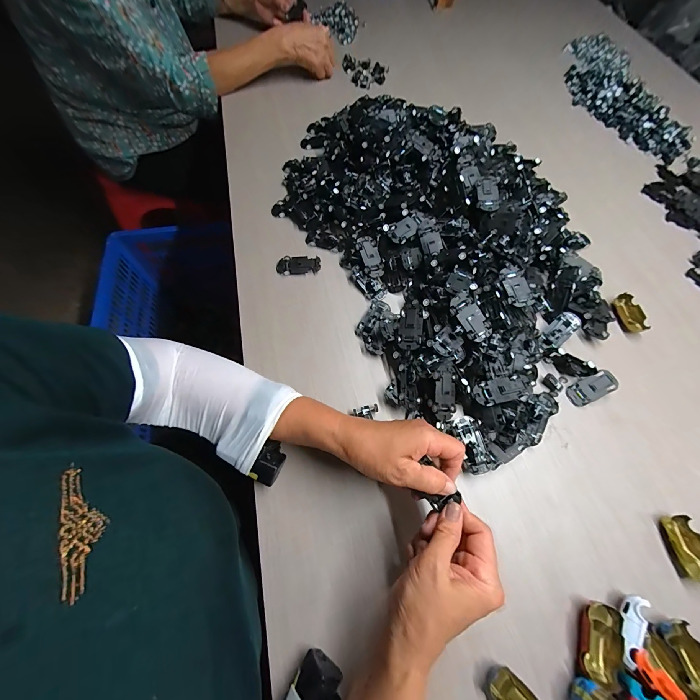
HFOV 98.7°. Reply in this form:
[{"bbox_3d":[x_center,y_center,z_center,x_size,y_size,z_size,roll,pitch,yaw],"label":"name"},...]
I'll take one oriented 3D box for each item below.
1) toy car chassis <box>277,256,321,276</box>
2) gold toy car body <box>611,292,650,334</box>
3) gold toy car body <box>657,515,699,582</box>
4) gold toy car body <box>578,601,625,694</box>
[{"bbox_3d":[-0.079,-0.133,0.466,0.066,0.010,0.030,-2,66,-4],"label":"toy car chassis"},{"bbox_3d":[0.427,-0.056,0.460,0.033,0.017,0.060,-6,67,-6],"label":"gold toy car body"},{"bbox_3d":[0.377,0.222,0.336,0.032,0.018,0.064,-4,66,-5],"label":"gold toy car body"},{"bbox_3d":[0.246,0.287,0.296,0.032,0.020,0.064,21,66,6],"label":"gold toy car body"}]

